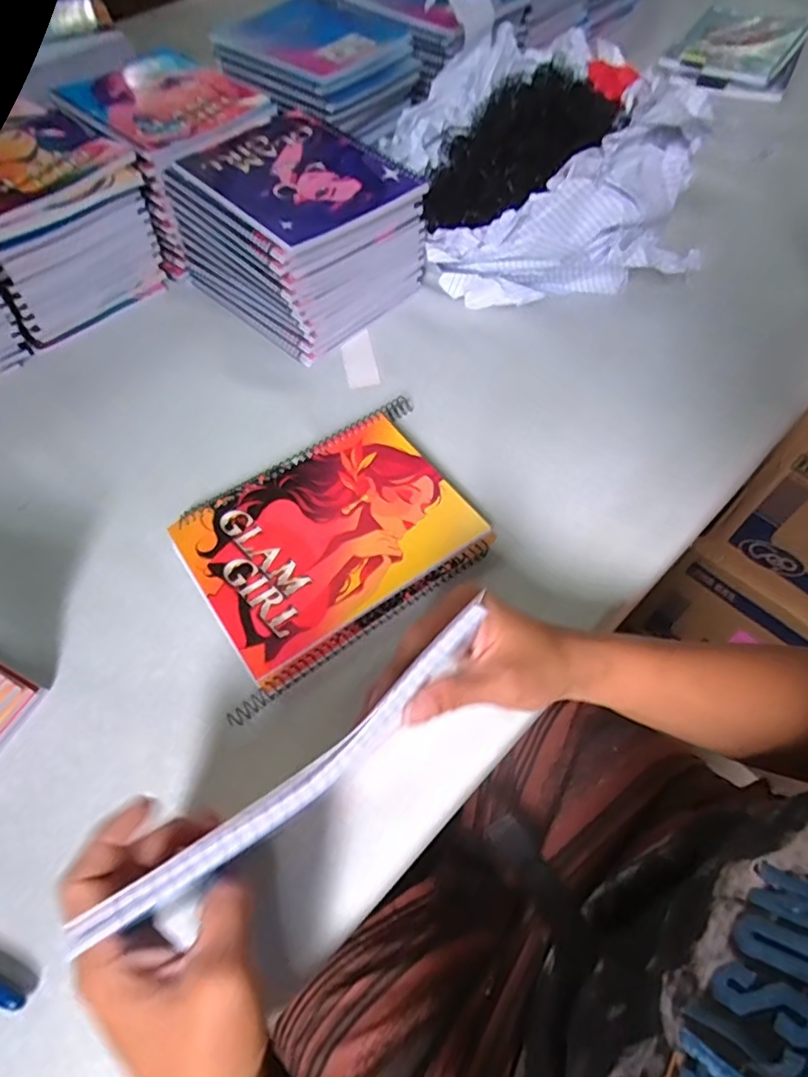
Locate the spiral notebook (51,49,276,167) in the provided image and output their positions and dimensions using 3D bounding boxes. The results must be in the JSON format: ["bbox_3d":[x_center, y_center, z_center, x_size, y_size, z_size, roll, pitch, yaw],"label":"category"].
[{"bbox_3d":[-0.246,-0.460,0.612,0.214,0.008,0.158,38,66,21],"label":"spiral notebook"}]

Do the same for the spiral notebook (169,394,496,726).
[{"bbox_3d":[-0.053,0.000,0.446,0.206,0.025,0.160,-30,62,-18],"label":"spiral notebook"}]

